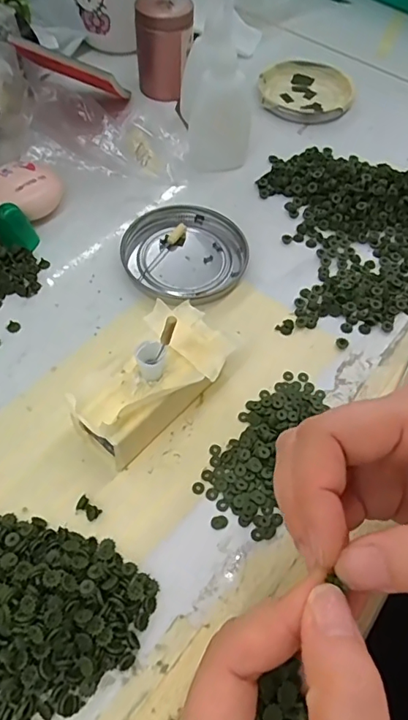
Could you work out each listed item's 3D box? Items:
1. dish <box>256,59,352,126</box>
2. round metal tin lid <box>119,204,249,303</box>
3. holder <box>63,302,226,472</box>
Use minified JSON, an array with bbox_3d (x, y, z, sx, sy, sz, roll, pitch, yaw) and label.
[{"bbox_3d":[0.087,-0.232,0.431,0.077,0.012,0.079,2,58,-2],"label":"dish"},{"bbox_3d":[-0.011,-0.071,0.323,0.073,0.010,0.073,2,58,-2],"label":"round metal tin lid"},{"bbox_3d":[-0.025,0.013,0.255,0.047,0.036,0.085,36,63,18],"label":"holder"}]

